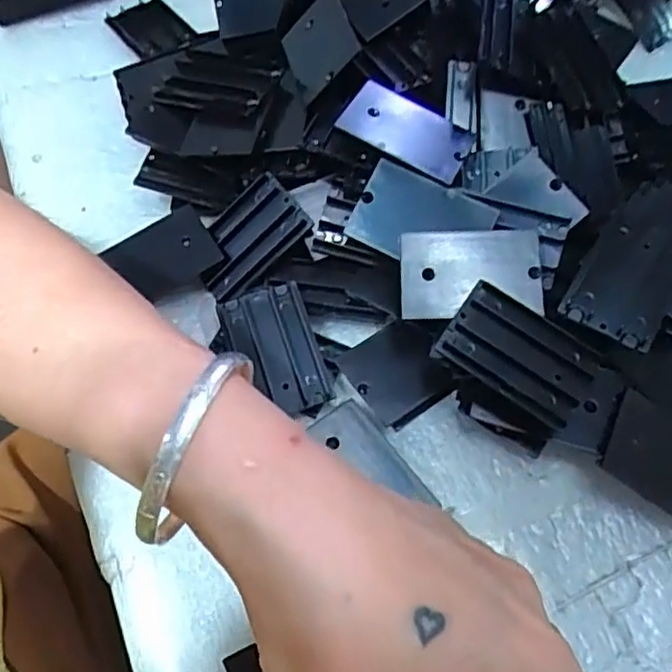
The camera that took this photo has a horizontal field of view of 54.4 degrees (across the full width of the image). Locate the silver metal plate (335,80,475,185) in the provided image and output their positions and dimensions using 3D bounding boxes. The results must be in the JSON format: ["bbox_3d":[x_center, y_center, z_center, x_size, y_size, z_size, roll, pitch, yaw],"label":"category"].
[{"bbox_3d":[0.031,-0.089,0.282,0.053,0.005,0.034,28,64,-3],"label":"silver metal plate"}]

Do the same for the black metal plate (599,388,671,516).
[{"bbox_3d":[0.128,0.049,0.252,0.054,0.007,0.035,33,66,-2],"label":"black metal plate"}]

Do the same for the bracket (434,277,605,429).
[{"bbox_3d":[0.069,0.007,0.244,0.055,0.004,0.032,34,74,5],"label":"bracket"}]

